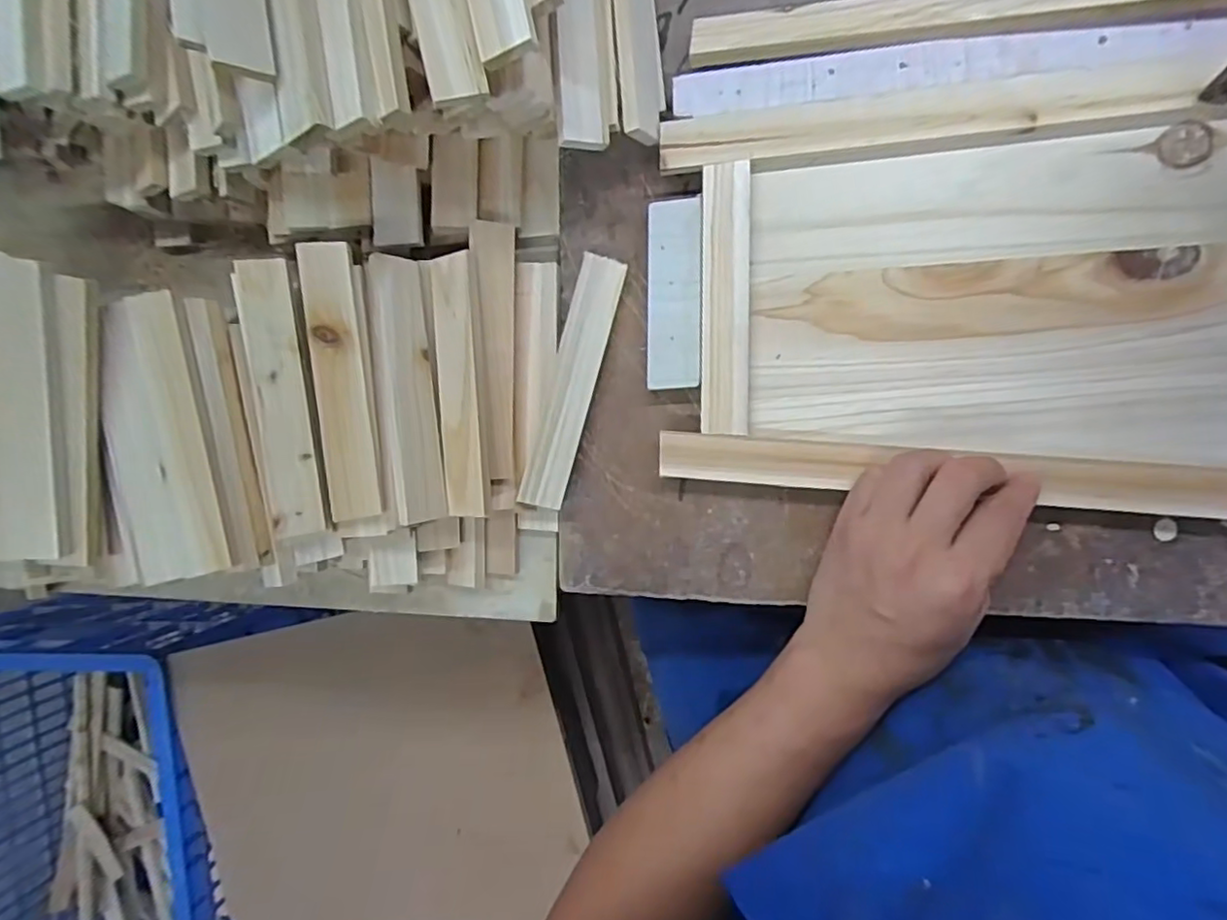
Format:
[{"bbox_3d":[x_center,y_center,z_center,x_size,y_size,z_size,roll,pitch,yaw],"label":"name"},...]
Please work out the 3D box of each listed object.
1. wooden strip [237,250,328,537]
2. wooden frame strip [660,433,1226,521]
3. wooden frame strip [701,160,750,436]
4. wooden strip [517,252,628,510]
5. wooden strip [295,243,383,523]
[{"bbox_3d":[-0.188,-0.036,0.356,0.032,0.010,0.154,-6,89,9],"label":"wooden strip"},{"bbox_3d":[0.251,0.013,0.350,0.446,0.019,0.029,4,91,9],"label":"wooden frame strip"},{"bbox_3d":[0.065,-0.093,0.369,0.028,0.008,0.154,0,90,9],"label":"wooden frame strip"},{"bbox_3d":[-0.026,-0.047,0.389,0.027,0.010,0.155,15,93,9],"label":"wooden strip"},{"bbox_3d":[-0.154,-0.044,0.360,0.029,0.006,0.155,-7,93,-10],"label":"wooden strip"}]

